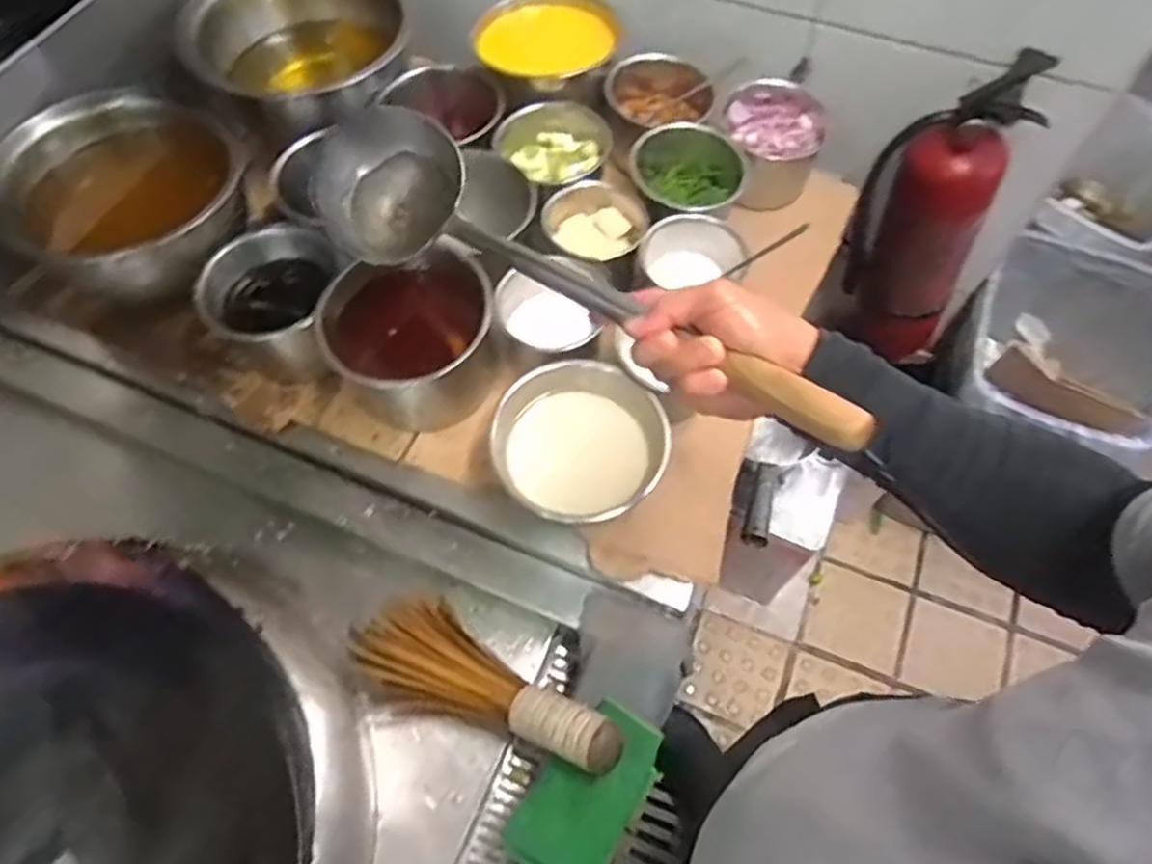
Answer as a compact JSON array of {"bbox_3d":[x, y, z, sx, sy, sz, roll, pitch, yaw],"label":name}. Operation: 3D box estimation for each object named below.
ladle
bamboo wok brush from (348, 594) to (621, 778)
[{"bbox_3d":[-0.018,-0.134,0.573,0.538,0.103,0.113,31,65,31],"label":"ladle"},{"bbox_3d":[-0.081,0.243,0.696,0.283,0.070,0.094,16,61,29],"label":"bamboo wok brush"}]

